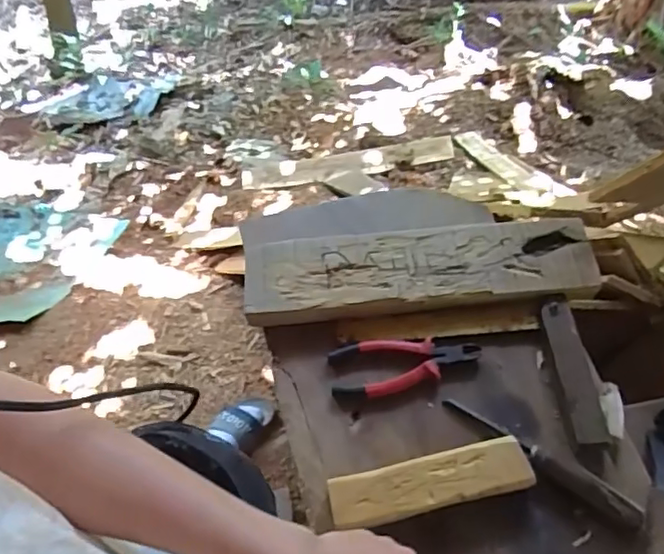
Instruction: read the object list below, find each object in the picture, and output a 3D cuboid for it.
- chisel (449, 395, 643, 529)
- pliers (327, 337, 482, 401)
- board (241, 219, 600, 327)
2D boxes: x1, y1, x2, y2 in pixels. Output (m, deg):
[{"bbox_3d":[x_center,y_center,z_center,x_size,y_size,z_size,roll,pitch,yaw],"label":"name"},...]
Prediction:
[{"bbox_3d":[0.231,0.201,0.654,0.231,0.036,0.022,32,67,17],"label":"chisel"},{"bbox_3d":[0.093,0.107,0.733,0.188,0.020,0.069,-6,62,-2],"label":"pliers"},{"bbox_3d":[0.113,-0.009,0.778,0.449,0.025,0.114,-6,62,-2],"label":"board"}]

